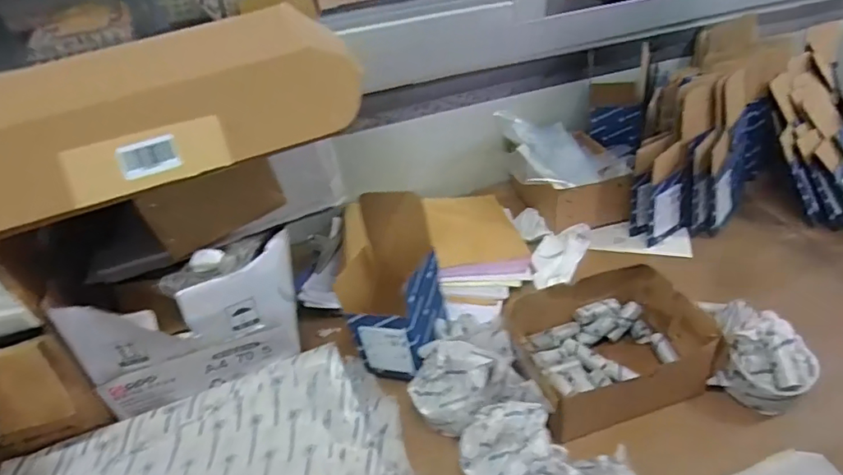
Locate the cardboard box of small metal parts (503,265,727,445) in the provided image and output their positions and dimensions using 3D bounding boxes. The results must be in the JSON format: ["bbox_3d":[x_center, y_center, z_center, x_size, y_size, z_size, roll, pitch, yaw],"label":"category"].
[{"bbox_3d":[0.230,0.135,0.639,0.231,0.080,0.168,-12,39,-12],"label":"cardboard box of small metal parts"}]

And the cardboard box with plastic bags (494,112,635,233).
[{"bbox_3d":[0.256,-0.115,0.921,0.193,0.119,0.219,-6,39,-4],"label":"cardboard box with plastic bags"}]

